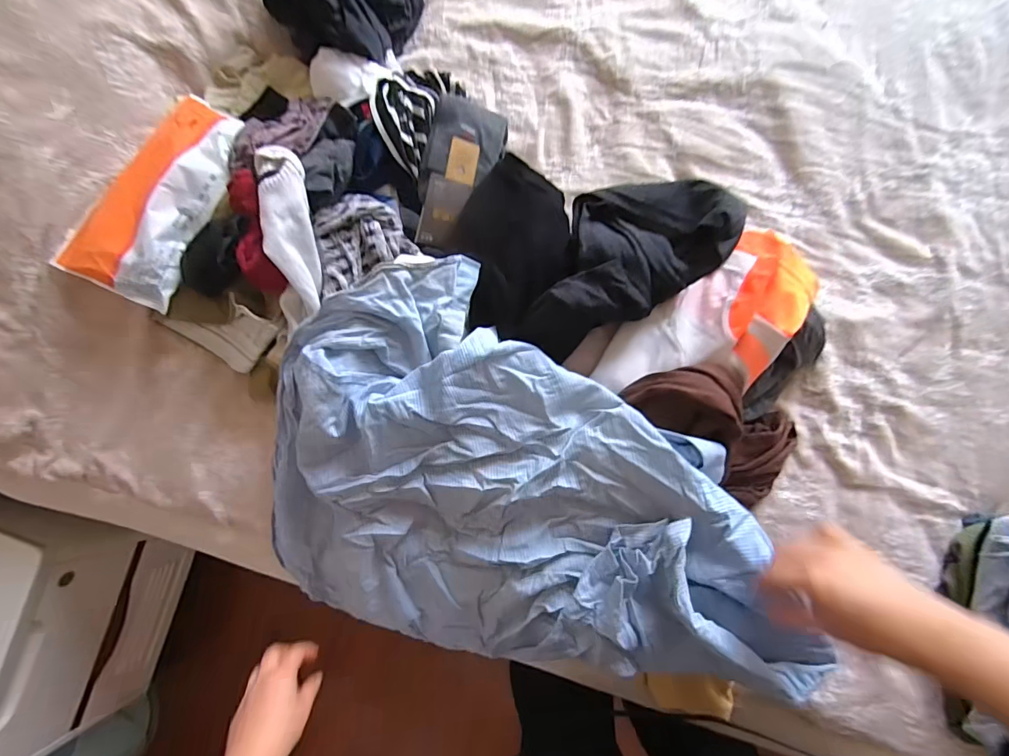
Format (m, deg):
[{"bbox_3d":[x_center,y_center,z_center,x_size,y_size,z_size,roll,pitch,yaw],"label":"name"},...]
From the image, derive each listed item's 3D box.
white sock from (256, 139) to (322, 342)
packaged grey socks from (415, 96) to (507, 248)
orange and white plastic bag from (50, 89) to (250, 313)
[{"bbox_3d":[-0.242,-0.154,0.503,0.051,0.046,0.197,-3,102,6],"label":"white sock"},{"bbox_3d":[-0.055,-0.248,0.557,0.077,0.073,0.181,15,85,7],"label":"packaged grey socks"},{"bbox_3d":[-0.423,-0.225,0.564,0.132,0.032,0.257,28,87,8],"label":"orange and white plastic bag"}]

